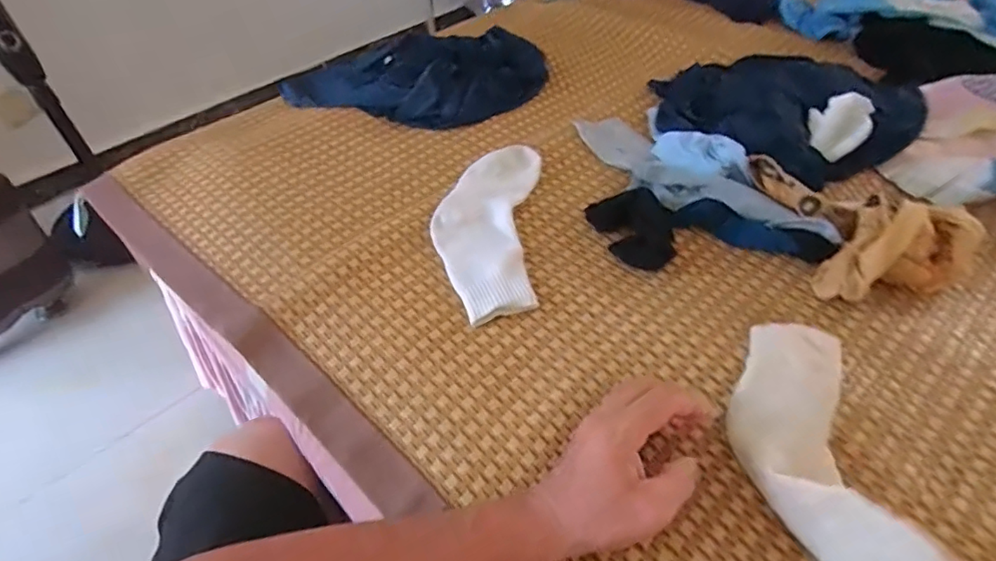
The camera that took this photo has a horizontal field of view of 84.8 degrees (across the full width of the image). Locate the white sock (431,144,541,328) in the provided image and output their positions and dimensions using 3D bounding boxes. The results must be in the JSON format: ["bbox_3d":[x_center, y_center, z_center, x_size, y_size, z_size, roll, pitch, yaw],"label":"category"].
[{"bbox_3d":[-0.014,-0.064,0.622,0.114,0.023,0.260,1,49,3],"label":"white sock"}]

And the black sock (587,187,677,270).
[{"bbox_3d":[0.156,-0.060,0.607,0.075,0.027,0.109,-21,52,-15],"label":"black sock"}]

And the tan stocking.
[{"bbox_3d":[0.403,-0.030,0.544,0.166,0.082,0.112,-35,56,-25],"label":"tan stocking"}]

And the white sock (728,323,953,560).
[{"bbox_3d":[0.233,0.127,0.400,0.092,0.044,0.238,-1,39,1],"label":"white sock"}]

